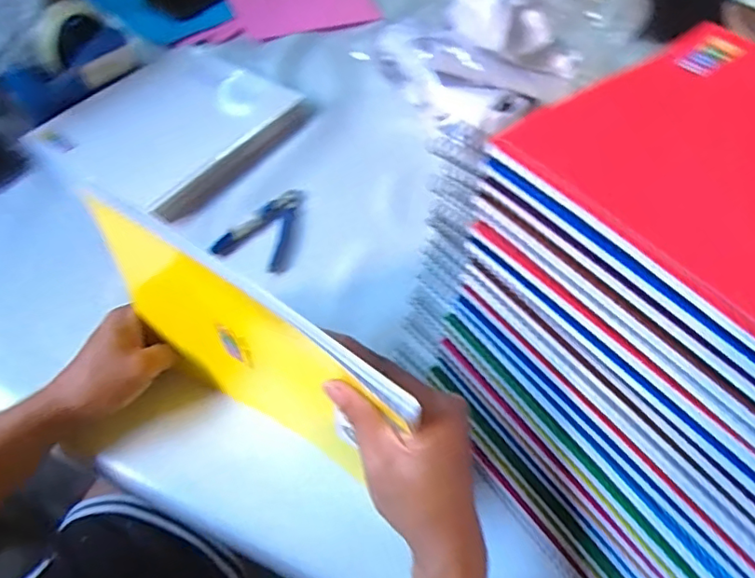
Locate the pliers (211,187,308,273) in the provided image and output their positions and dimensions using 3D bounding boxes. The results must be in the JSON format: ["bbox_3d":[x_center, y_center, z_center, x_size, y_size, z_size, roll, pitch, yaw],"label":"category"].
[{"bbox_3d":[-0.117,-0.067,0.592,0.072,0.020,0.110,11,54,7],"label":"pliers"}]

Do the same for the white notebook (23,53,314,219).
[{"bbox_3d":[-0.231,-0.203,0.659,0.207,0.031,0.274,28,58,18],"label":"white notebook"}]

